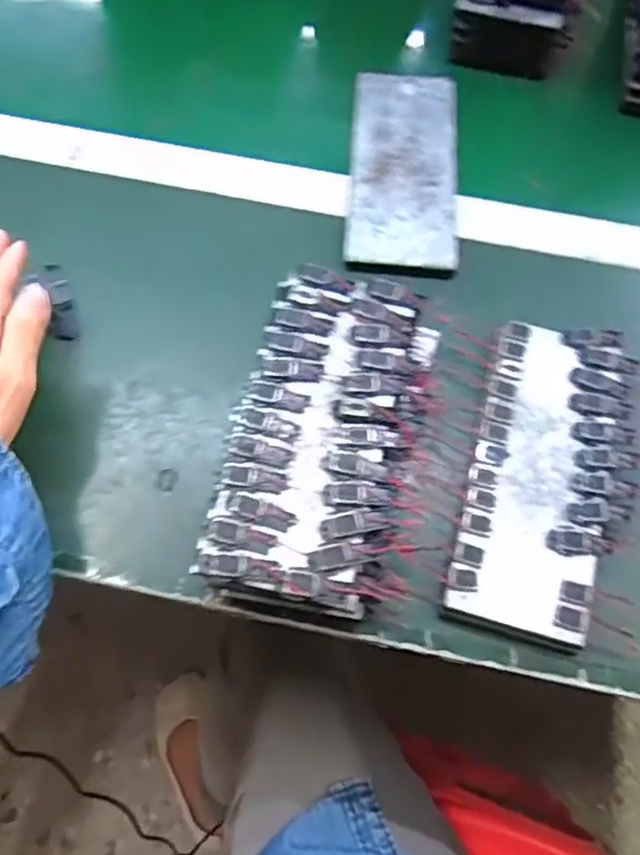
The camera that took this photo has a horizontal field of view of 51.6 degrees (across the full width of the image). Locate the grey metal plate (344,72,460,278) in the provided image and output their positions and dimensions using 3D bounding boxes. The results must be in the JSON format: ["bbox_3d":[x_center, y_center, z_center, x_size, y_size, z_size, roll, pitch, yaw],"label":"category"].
[{"bbox_3d":[0.066,-0.207,0.522,0.082,0.017,0.203,4,67,0],"label":"grey metal plate"}]

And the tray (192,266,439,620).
[{"bbox_3d":[0.004,0.005,0.403,0.108,0.048,0.205,14,68,4],"label":"tray"}]

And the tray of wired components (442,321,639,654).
[{"bbox_3d":[0.144,0.028,0.417,0.095,0.017,0.205,16,68,5],"label":"tray of wired components"}]

